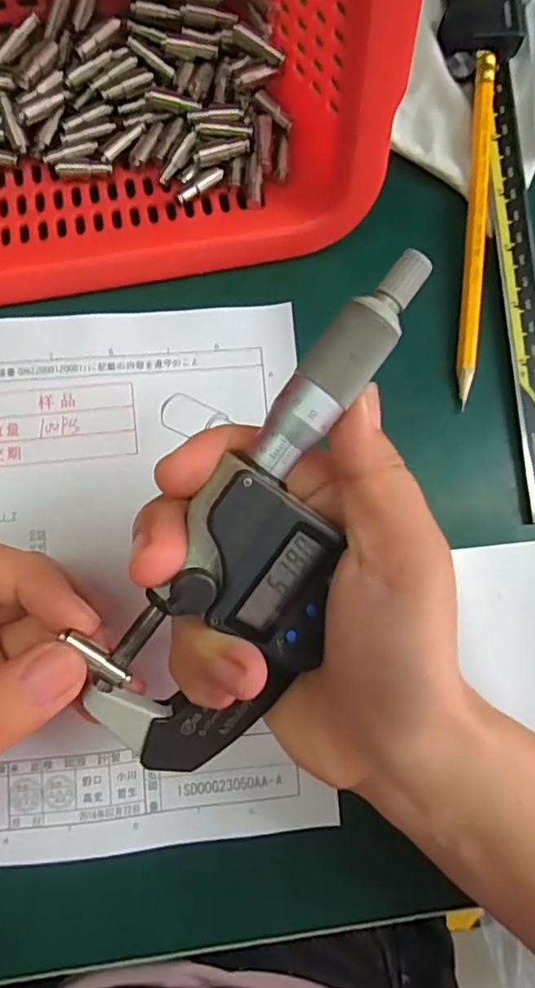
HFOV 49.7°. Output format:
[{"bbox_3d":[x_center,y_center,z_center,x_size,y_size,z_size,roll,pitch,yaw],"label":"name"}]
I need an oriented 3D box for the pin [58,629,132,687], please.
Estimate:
[{"bbox_3d":[-0.048,0.047,0.163,0.022,0.005,0.005,44,86,-13],"label":"pin"}]

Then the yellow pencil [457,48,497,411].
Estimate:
[{"bbox_3d":[0.090,-0.114,0.247,0.010,0.006,0.150,5,84,-4],"label":"yellow pencil"}]

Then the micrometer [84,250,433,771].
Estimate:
[{"bbox_3d":[0.001,0.011,0.159,0.050,0.025,0.159,25,100,-2],"label":"micrometer"}]

